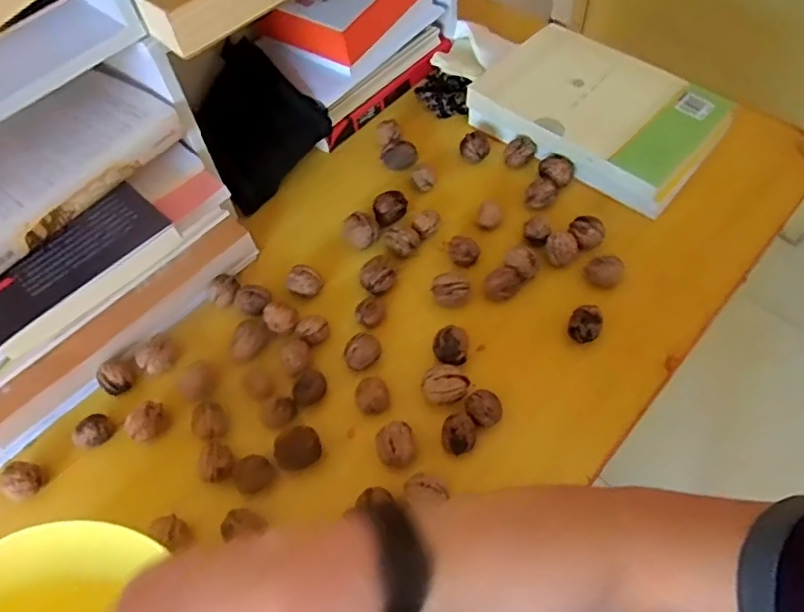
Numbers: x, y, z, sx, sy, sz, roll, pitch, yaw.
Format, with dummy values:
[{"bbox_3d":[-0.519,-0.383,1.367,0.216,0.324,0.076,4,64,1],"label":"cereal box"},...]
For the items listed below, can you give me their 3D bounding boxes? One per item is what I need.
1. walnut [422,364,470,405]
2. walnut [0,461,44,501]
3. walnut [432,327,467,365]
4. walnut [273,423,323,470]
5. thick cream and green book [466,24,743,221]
[{"bbox_3d":[0.036,0.069,0.472,0.038,0.035,0.027,-17,58,-6],"label":"walnut"},{"bbox_3d":[-0.306,0.143,0.454,0.023,0.030,0.028,11,59,11],"label":"walnut"},{"bbox_3d":[0.042,0.038,0.490,0.029,0.029,0.032,1,58,6],"label":"walnut"},{"bbox_3d":[-0.084,0.119,0.459,0.038,0.036,0.029,-19,58,-7],"label":"walnut"},{"bbox_3d":[0.213,-0.222,0.624,0.257,0.043,0.168,33,66,22],"label":"thick cream and green book"}]

